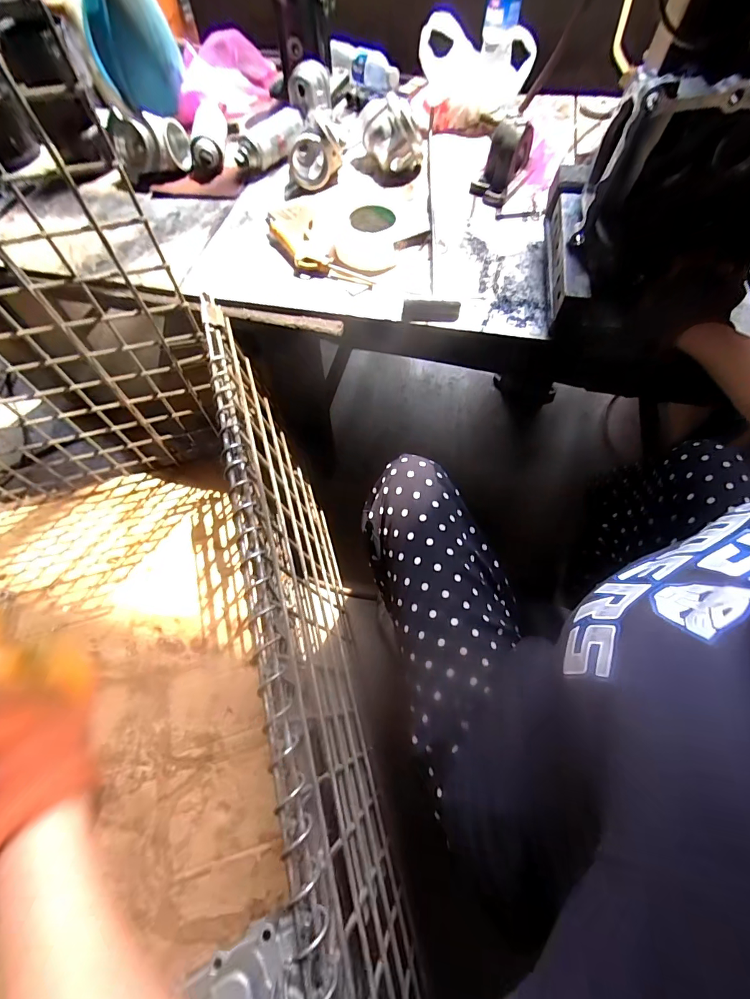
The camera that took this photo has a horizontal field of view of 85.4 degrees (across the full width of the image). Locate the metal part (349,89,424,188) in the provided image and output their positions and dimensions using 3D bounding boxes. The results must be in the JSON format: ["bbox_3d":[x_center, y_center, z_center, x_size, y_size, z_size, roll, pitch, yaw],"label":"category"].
[{"bbox_3d":[0.029,-0.657,0.736,0.098,0.117,0.107,-33,67,-15],"label":"metal part"}]

